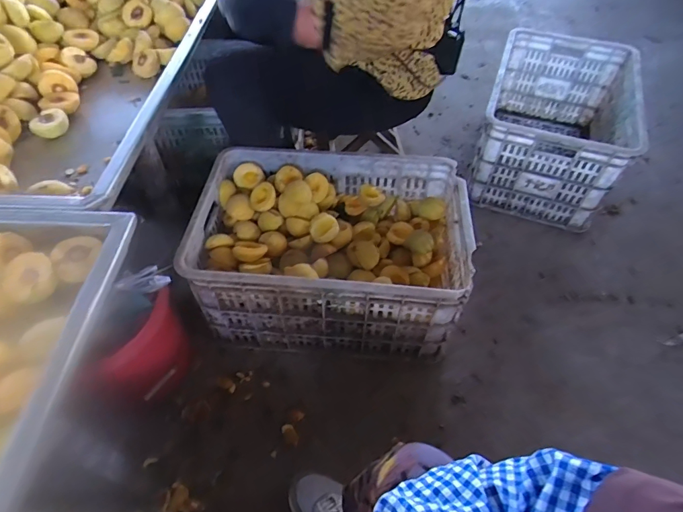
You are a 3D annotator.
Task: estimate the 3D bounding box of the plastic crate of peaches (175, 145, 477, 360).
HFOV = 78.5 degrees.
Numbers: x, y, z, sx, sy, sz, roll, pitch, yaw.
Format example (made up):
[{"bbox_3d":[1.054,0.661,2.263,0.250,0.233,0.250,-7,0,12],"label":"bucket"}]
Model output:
[{"bbox_3d":[-0.019,-0.016,0.913,0.530,0.240,0.374,3,52,1],"label":"plastic crate of peaches"}]

